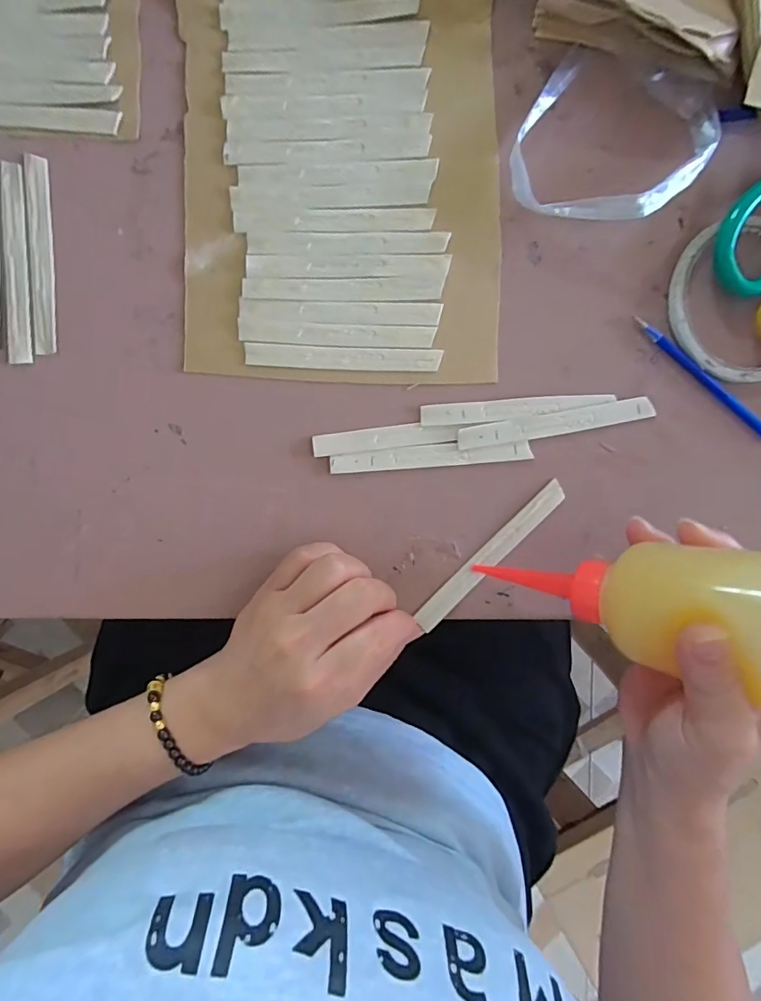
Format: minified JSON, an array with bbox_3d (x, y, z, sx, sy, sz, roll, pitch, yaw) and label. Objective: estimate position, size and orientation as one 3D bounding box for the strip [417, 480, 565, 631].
[{"bbox_3d":[0.065,0.032,0.293,0.014,0.004,0.113,45,90,-1],"label":"strip"}]

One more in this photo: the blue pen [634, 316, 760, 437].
[{"bbox_3d":[0.189,-0.070,0.288,0.106,0.004,0.006,42,91,-1],"label":"blue pen"}]

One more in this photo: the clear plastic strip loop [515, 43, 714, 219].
[{"bbox_3d":[0.132,-0.203,0.278,0.102,0.024,0.106,0,91,0],"label":"clear plastic strip loop"}]

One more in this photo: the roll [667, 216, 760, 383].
[{"bbox_3d":[0.210,-0.115,0.287,0.086,0.004,0.092,0,91,0],"label":"roll"}]

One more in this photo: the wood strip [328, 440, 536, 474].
[{"bbox_3d":[0.030,-0.026,0.291,0.116,0.004,0.012,-5,91,0],"label":"wood strip"}]

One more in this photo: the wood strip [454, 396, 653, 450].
[{"bbox_3d":[0.102,-0.045,0.291,0.113,0.004,0.013,-10,91,0],"label":"wood strip"}]

